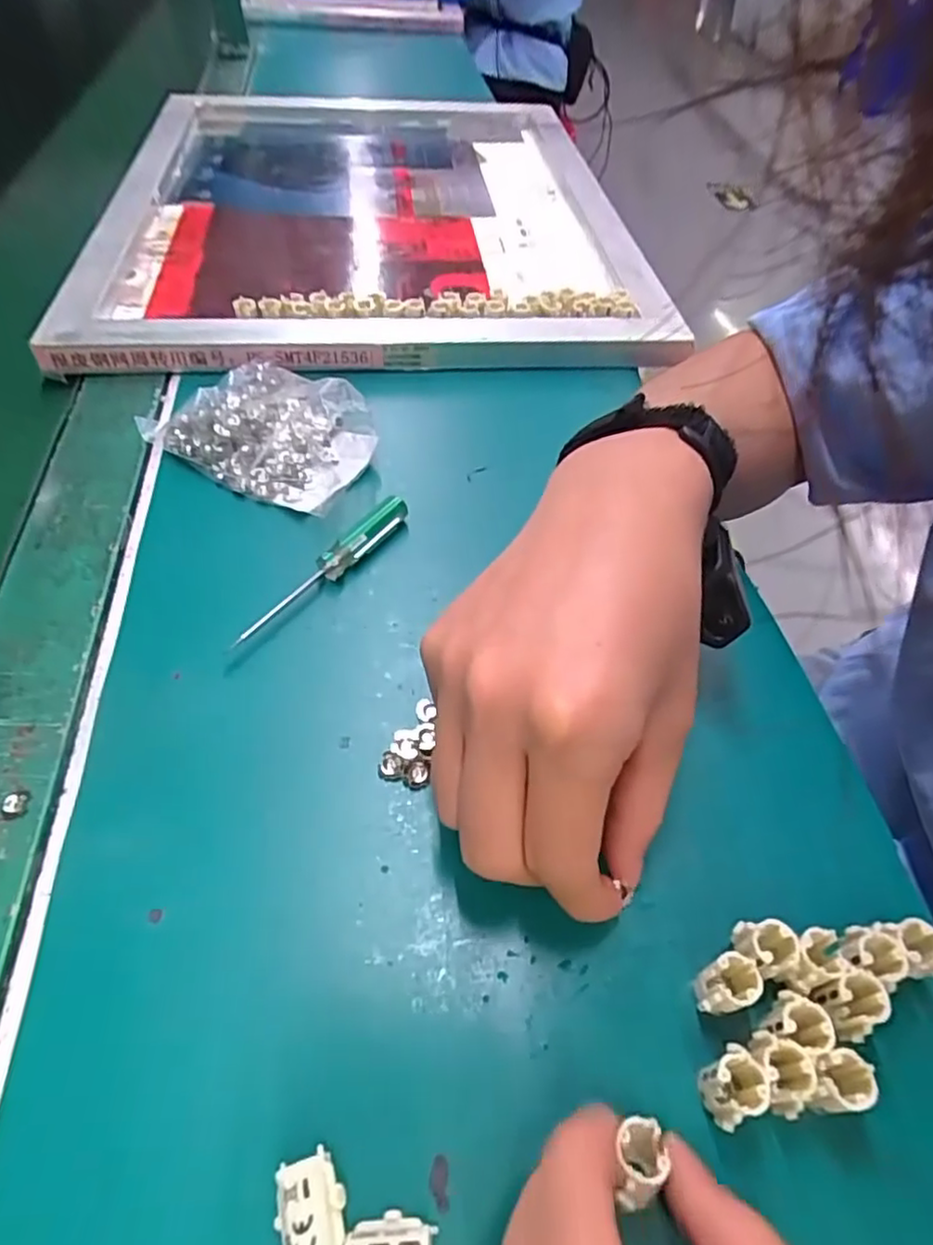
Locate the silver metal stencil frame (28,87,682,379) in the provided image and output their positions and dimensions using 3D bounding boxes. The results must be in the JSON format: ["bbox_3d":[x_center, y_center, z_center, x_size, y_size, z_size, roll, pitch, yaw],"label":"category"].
[{"bbox_3d":[-0.077,-0.364,0.577,0.409,0.035,0.490,-2,52,-7],"label":"silver metal stencil frame"}]

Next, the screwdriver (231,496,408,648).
[{"bbox_3d":[-0.066,-0.026,0.313,0.012,0.014,0.109,30,55,18],"label":"screwdriver"}]

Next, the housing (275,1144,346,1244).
[{"bbox_3d":[-0.040,0.154,0.174,0.016,0.015,0.022,-10,53,-12],"label":"housing"}]

